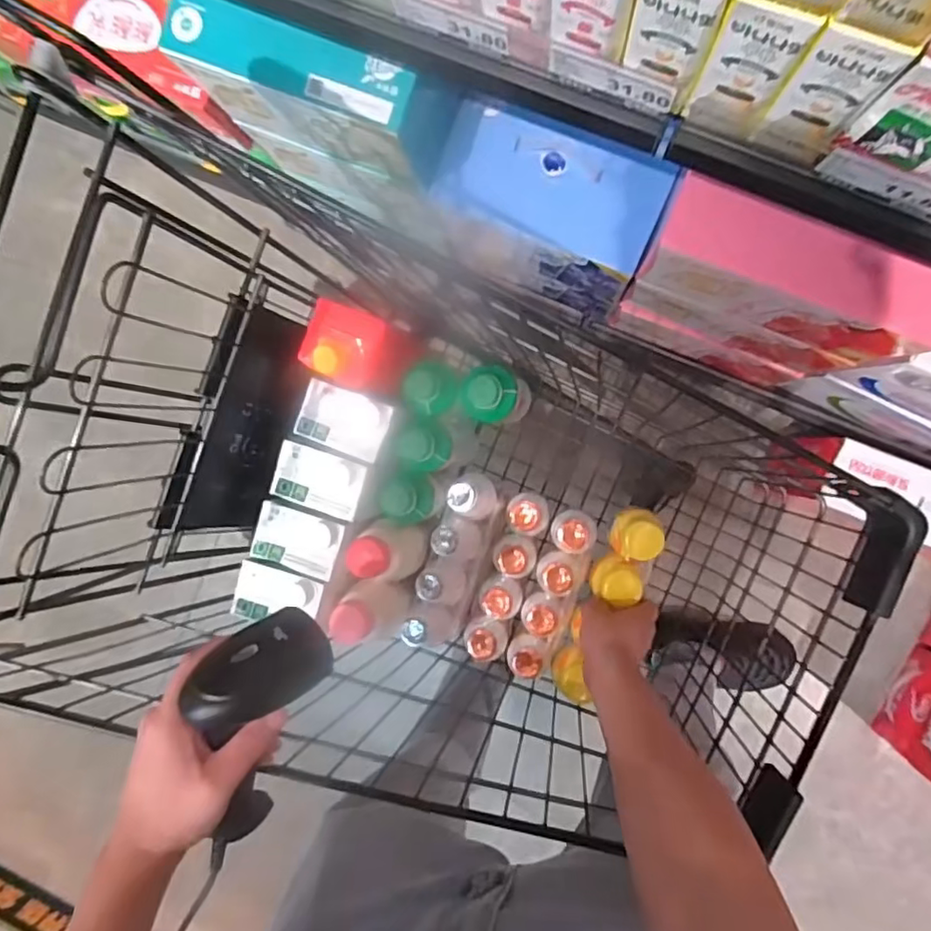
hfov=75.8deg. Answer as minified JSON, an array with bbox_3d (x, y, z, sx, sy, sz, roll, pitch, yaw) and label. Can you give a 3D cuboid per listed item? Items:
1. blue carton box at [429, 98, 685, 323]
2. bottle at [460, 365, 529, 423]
[{"bbox_3d":[0.113,-0.334,0.837,0.259,0.311,0.132,22,96,5],"label":"blue carton box"},{"bbox_3d":[0.040,-0.074,0.656,0.056,0.187,0.051,0,94,7],"label":"bottle"}]

